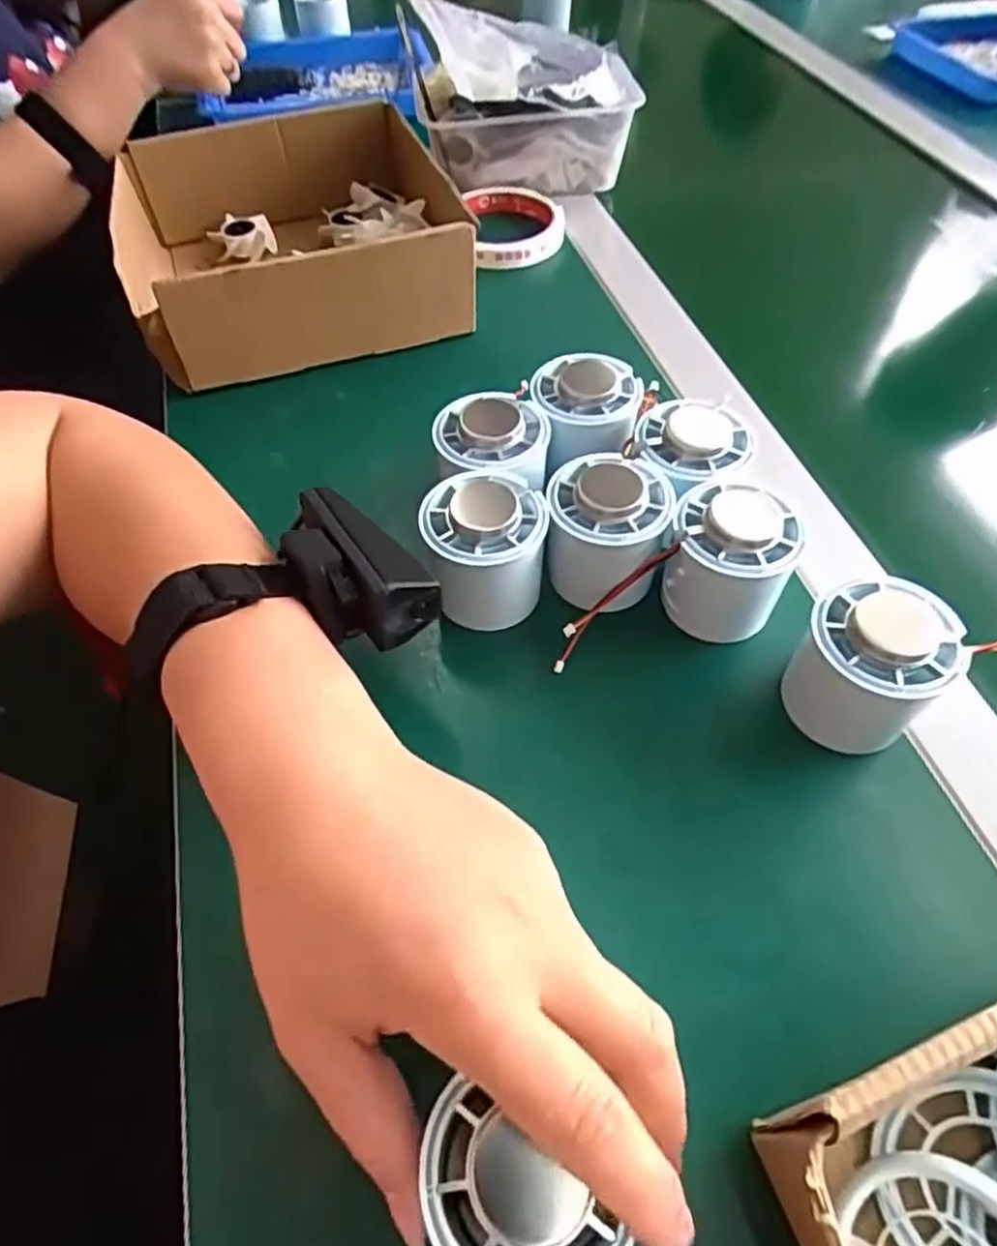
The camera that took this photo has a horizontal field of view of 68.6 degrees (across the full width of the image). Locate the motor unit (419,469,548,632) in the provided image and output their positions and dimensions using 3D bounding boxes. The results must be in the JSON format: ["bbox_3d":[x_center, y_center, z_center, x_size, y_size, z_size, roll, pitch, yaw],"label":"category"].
[{"bbox_3d":[-0.004,-0.032,0.332,0.057,0.059,0.053,3,52,2],"label":"motor unit"}]

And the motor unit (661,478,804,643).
[{"bbox_3d":[0.102,-0.026,0.327,0.049,0.059,0.050,0,52,0],"label":"motor unit"}]

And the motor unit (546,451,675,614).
[{"bbox_3d":[0.049,-0.038,0.336,0.055,0.061,0.060,9,53,7],"label":"motor unit"}]

